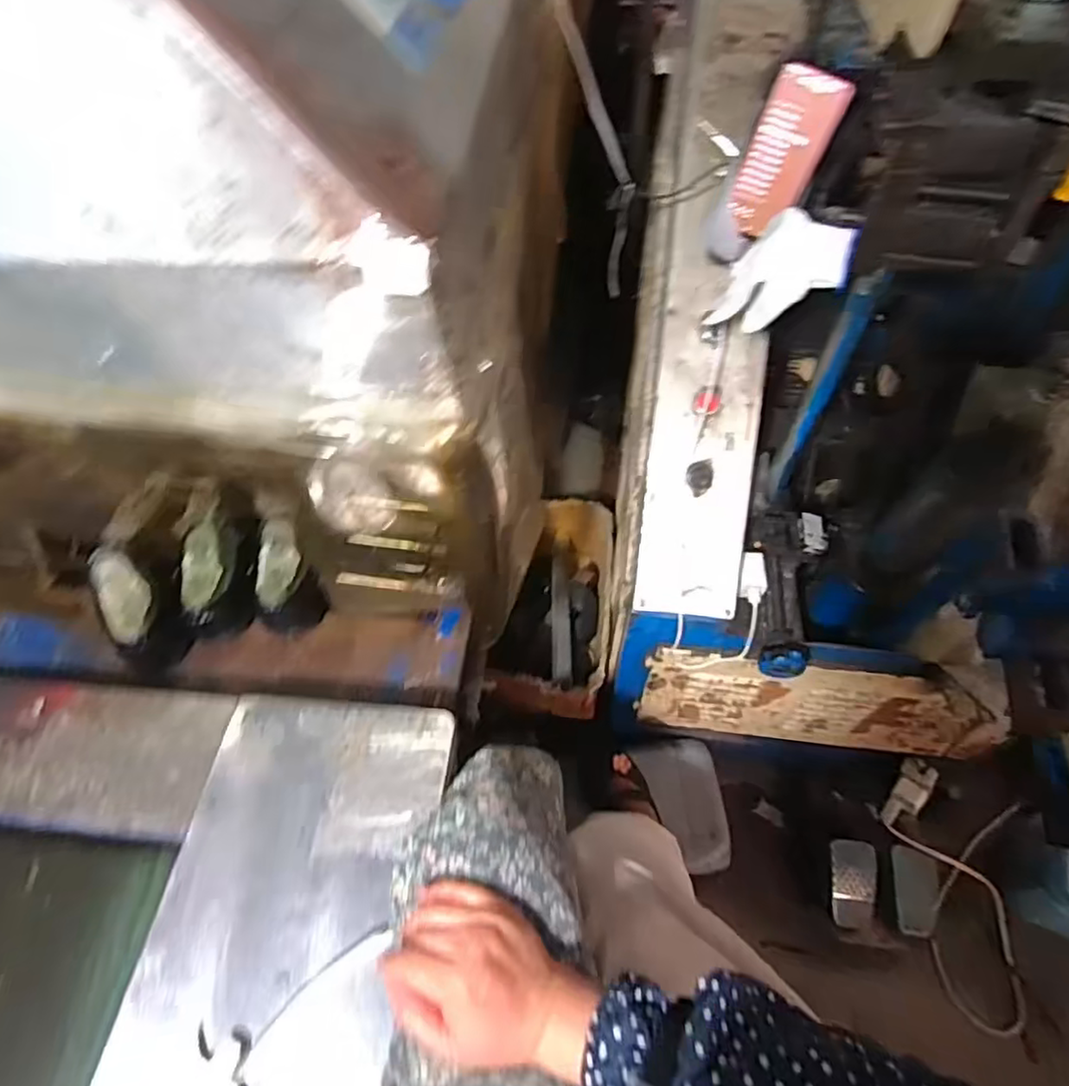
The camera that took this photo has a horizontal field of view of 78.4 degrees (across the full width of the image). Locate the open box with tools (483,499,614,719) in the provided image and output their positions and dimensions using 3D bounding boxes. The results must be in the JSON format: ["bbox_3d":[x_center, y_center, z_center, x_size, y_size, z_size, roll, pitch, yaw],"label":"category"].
[{"bbox_3d":[0.040,0.113,1.202,0.191,0.188,0.388,4,57,5],"label":"open box with tools"}]

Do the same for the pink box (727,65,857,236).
[{"bbox_3d":[0.257,-0.394,0.668,0.076,0.146,0.019,11,44,-9],"label":"pink box"}]

